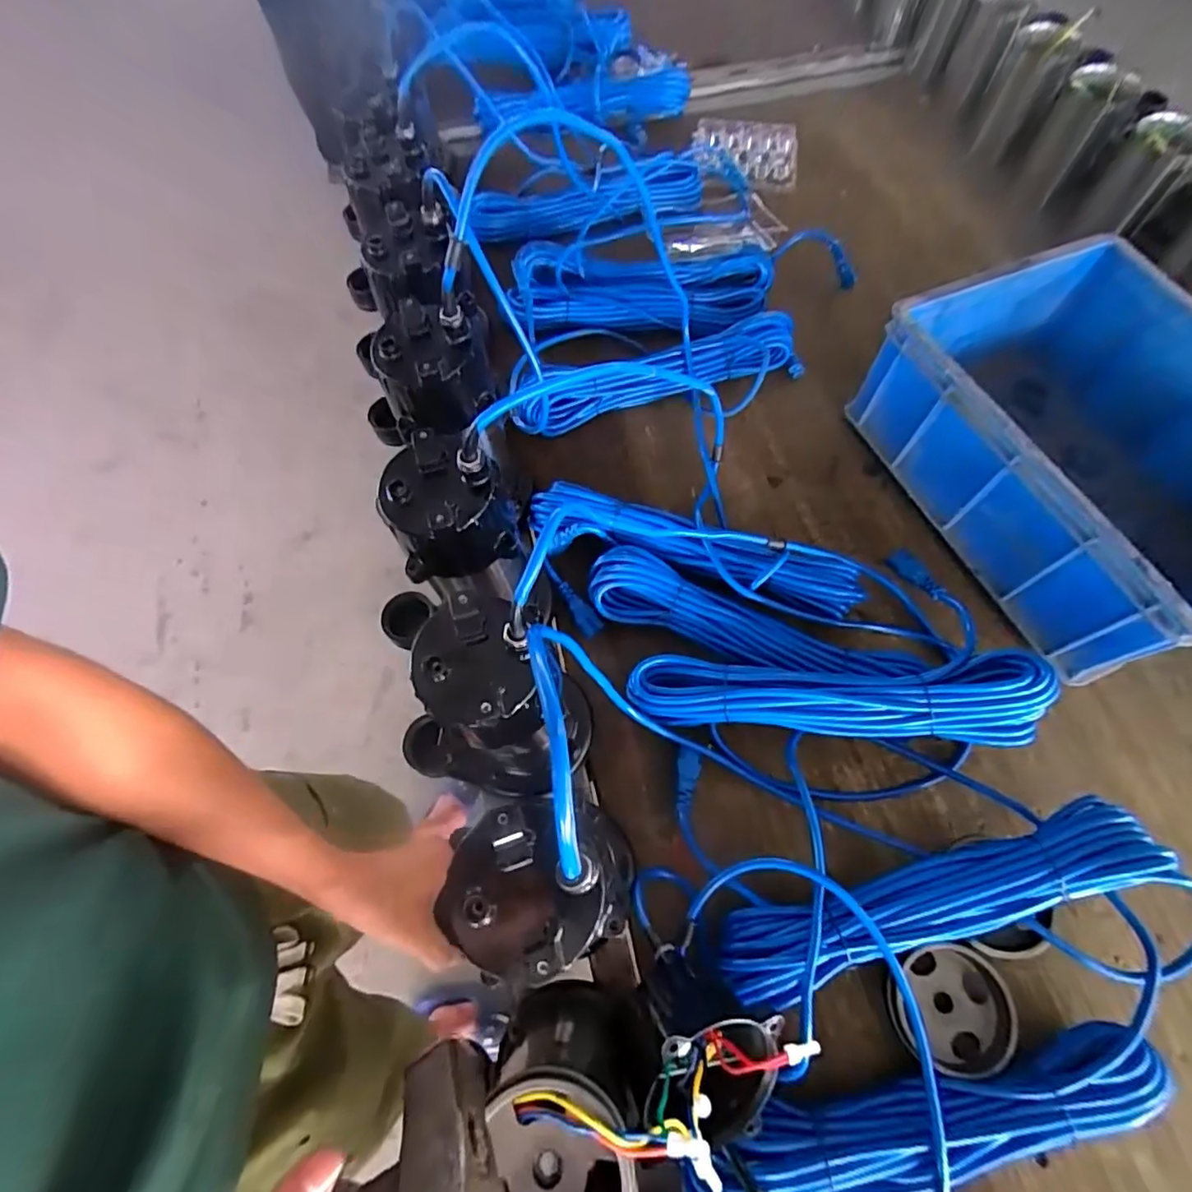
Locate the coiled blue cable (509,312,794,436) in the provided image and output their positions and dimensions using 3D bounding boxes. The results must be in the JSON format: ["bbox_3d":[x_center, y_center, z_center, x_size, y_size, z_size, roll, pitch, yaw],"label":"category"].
[{"bbox_3d":[0.073,-0.269,0.710,0.353,0.070,0.083,-13,66,-4],"label":"coiled blue cable"}]

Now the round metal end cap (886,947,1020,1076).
[{"bbox_3d":[0.279,0.323,0.449,0.092,0.028,0.080,-11,66,-3],"label":"round metal end cap"}]

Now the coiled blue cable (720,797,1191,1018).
[{"bbox_3d":[0.261,0.242,0.452,0.338,0.087,0.068,-16,67,-5],"label":"coiled blue cable"}]

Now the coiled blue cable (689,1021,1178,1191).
[{"bbox_3d":[0.237,0.379,0.410,0.339,0.050,0.069,-11,66,-3],"label":"coiled blue cable"}]

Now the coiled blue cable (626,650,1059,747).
[{"bbox_3d":[0.204,0.085,0.516,0.343,0.047,0.078,-1,65,13],"label":"coiled blue cable"}]

